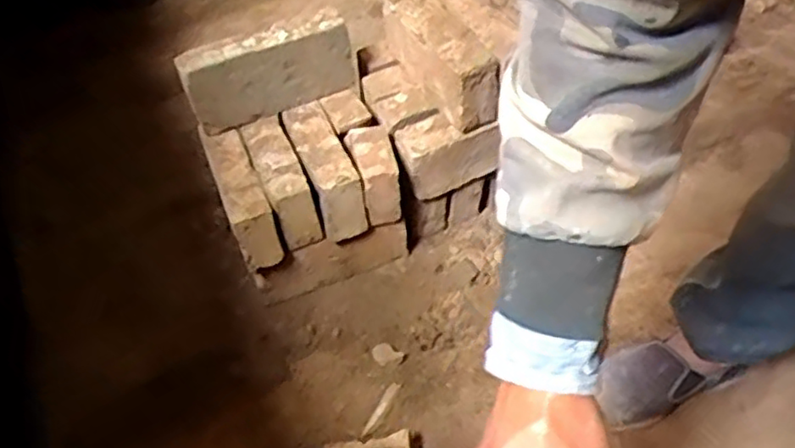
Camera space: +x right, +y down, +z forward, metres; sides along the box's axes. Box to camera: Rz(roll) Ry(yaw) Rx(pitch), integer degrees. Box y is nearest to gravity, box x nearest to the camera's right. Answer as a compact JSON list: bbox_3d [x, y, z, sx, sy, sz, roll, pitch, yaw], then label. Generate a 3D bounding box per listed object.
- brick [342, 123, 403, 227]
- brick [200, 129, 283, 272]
[{"bbox_3d":[-0.031,-0.071,0.986,0.057,0.100,0.107,-16,49,-7],"label":"brick"},{"bbox_3d":[-0.222,-0.039,0.975,0.056,0.098,0.195,-21,50,-12],"label":"brick"}]

